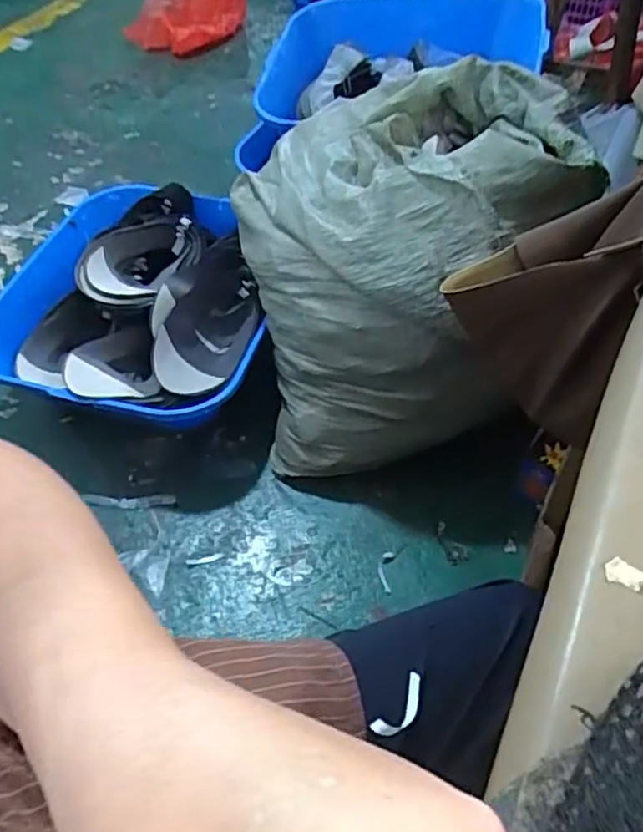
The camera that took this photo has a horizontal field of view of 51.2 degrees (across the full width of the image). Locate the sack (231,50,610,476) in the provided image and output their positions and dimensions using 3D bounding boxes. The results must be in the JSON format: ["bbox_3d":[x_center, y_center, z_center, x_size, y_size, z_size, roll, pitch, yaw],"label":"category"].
[{"bbox_3d":[0.114,-0.230,1.106,0.494,0.502,0.419,2,49,1],"label":"sack"}]

